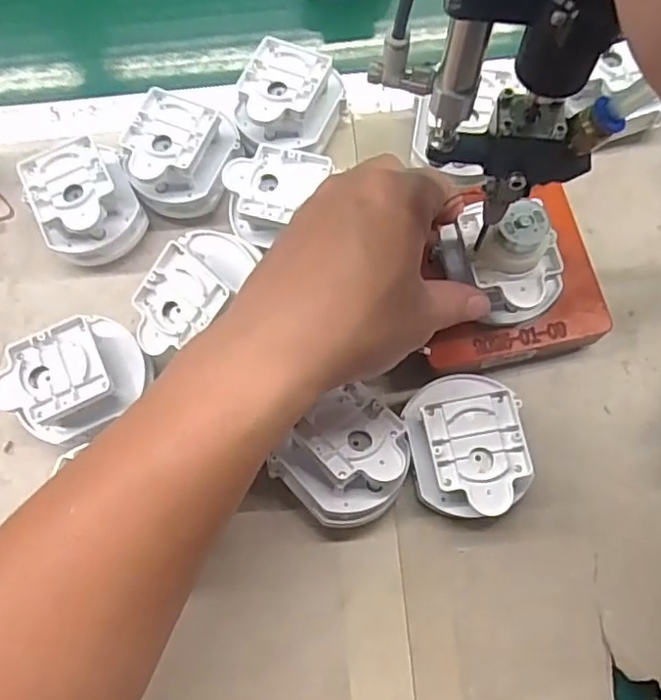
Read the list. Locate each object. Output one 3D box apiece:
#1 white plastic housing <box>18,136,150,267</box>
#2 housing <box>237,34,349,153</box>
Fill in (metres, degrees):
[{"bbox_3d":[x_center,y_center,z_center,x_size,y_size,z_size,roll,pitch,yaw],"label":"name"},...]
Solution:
[{"bbox_3d":[-0.141,-0.082,0.362,0.055,0.054,0.053,-25,72,-6],"label":"white plastic housing"},{"bbox_3d":[-0.025,-0.147,0.364,0.052,0.032,0.057,23,74,10],"label":"housing"}]

